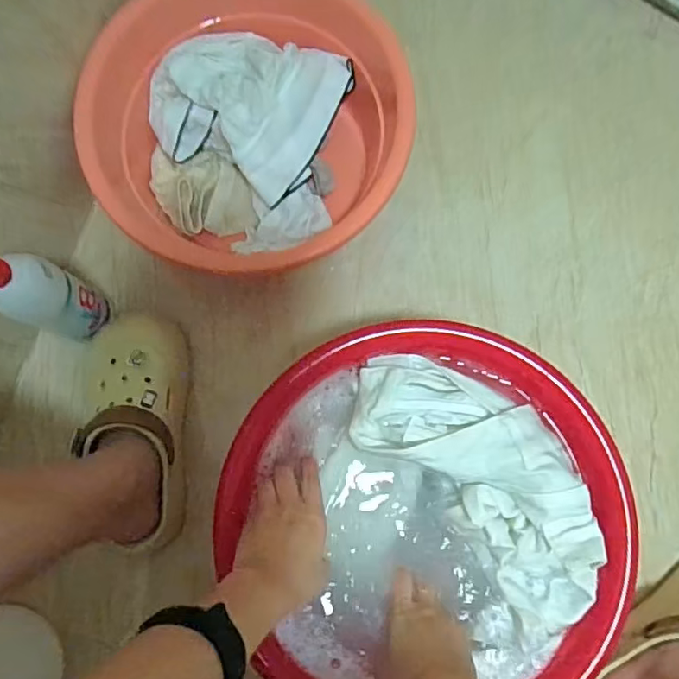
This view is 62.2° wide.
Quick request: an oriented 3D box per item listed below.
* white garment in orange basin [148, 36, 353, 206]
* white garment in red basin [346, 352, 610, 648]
[{"bbox_3d":[-0.110,-0.270,0.620,0.195,0.084,0.171,24,82,4],"label":"white garment in orange basin"},{"bbox_3d":[0.133,0.125,0.508,0.140,0.058,0.288,-40,83,-5],"label":"white garment in red basin"}]

